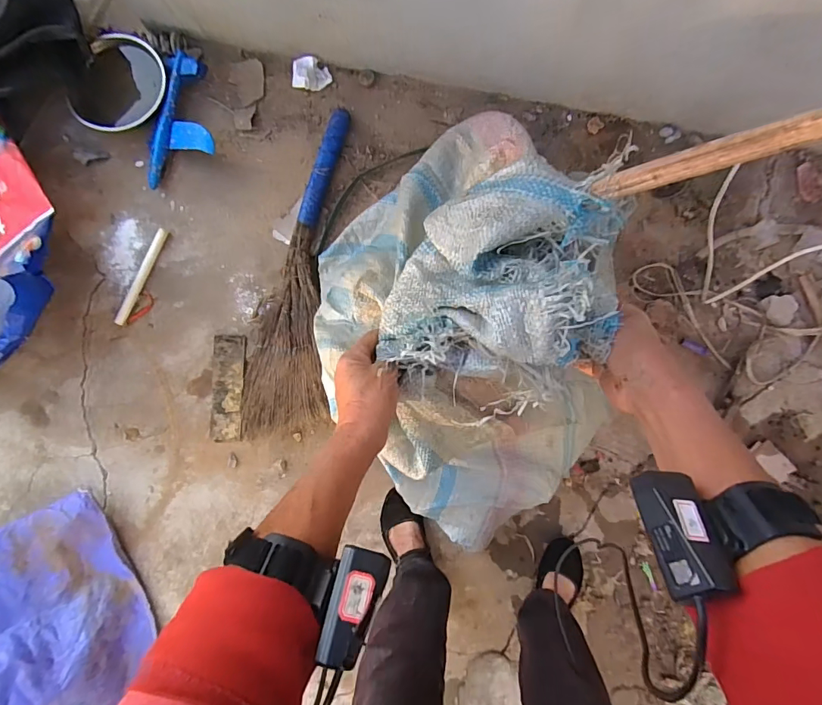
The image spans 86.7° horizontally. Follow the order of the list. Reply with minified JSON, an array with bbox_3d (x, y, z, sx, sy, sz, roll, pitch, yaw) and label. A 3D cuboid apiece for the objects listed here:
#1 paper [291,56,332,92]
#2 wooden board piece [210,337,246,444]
[{"bbox_3d":[-0.230,-0.648,1.016,0.086,0.030,0.065,12,88,3],"label":"paper"},{"bbox_3d":[-0.416,0.080,0.990,0.072,0.020,0.237,2,88,2],"label":"wooden board piece"}]

